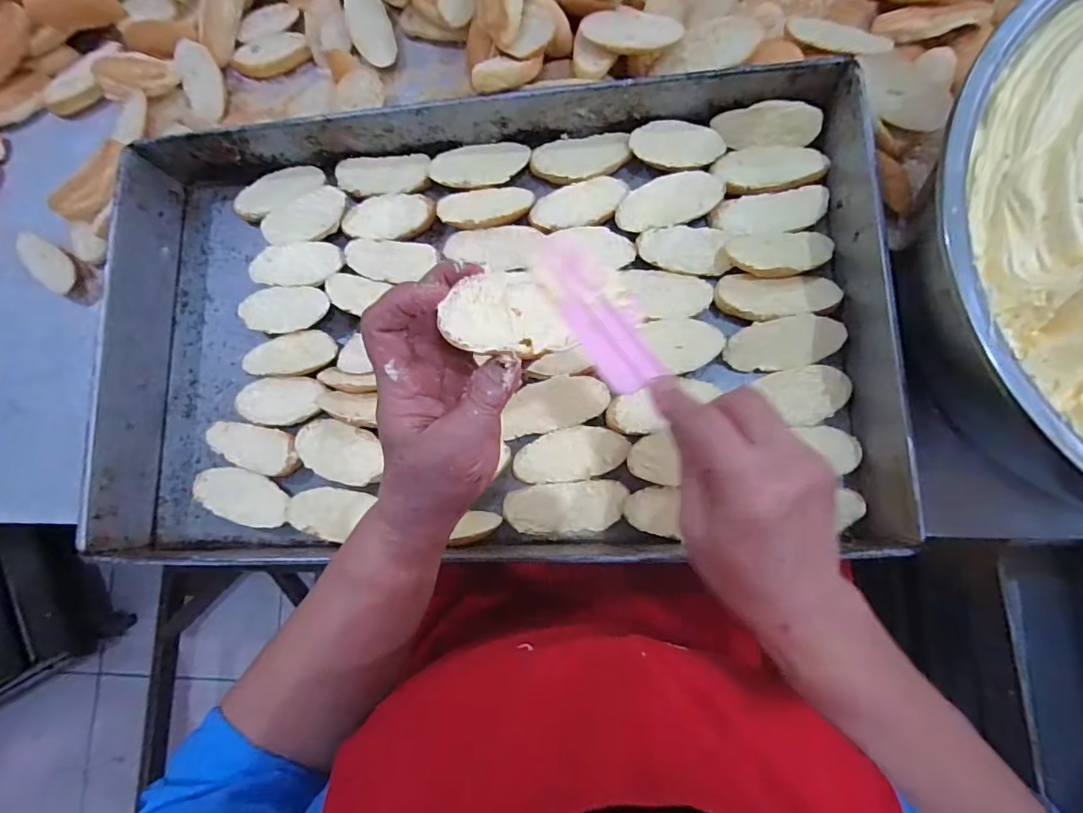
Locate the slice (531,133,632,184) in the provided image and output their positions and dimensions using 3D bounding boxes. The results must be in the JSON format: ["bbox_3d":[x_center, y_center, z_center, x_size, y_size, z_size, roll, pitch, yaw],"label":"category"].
[{"bbox_3d":[0.034,-0.216,0.438,0.083,0.013,0.044,-4,82,6],"label":"slice"}]

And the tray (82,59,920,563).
[{"bbox_3d":[-0.066,-0.064,0.418,0.620,0.076,0.364,-2,83,6],"label":"tray"}]

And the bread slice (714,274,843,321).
[{"bbox_3d":[0.187,-0.087,0.396,0.092,0.011,0.038,1,83,6],"label":"bread slice"}]

